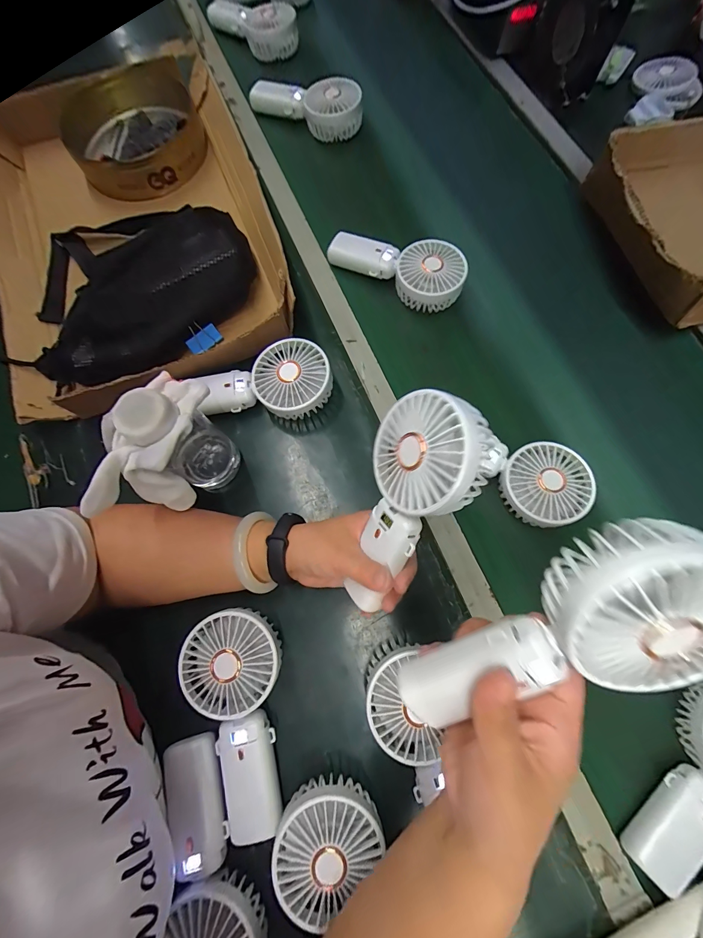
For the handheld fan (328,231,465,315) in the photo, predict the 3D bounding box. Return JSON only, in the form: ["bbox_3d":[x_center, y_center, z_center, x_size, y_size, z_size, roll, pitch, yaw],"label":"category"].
[{"bbox_3d":[0.062,-0.272,0.473,0.181,0.056,0.076,30,74,9],"label":"handheld fan"}]

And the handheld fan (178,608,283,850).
[{"bbox_3d":[-0.099,0.227,0.318,0.082,0.038,0.187,-12,84,-2],"label":"handheld fan"}]

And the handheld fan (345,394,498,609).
[{"bbox_3d":[0.045,0.026,0.281,0.052,0.178,0.090,4,37,-36],"label":"handheld fan"}]

